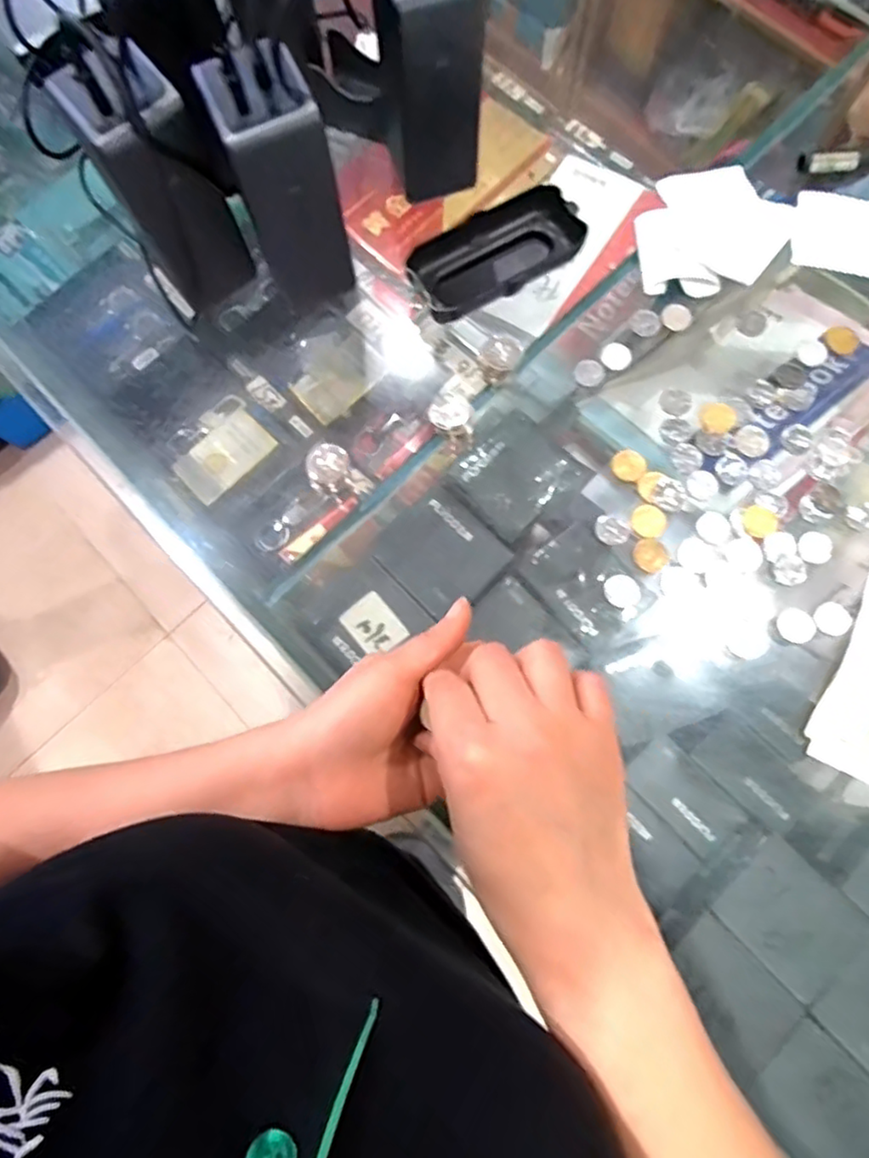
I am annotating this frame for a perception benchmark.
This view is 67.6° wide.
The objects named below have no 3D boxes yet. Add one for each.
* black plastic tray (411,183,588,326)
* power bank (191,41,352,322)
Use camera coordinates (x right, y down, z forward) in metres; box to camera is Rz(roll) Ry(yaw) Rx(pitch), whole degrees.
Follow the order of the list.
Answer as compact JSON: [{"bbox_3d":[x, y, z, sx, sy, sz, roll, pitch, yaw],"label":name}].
[{"bbox_3d":[0.038,-0.204,0.415,0.107,0.029,0.054,-33,79,-6],"label":"black plastic tray"},{"bbox_3d":[-0.079,-0.210,0.353,0.047,0.139,0.048,-20,78,-3],"label":"power bank"}]

